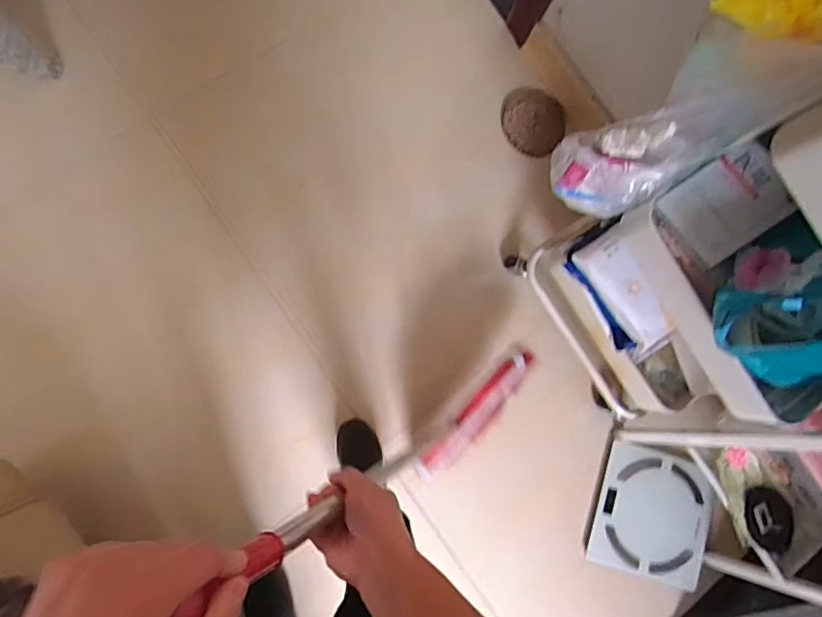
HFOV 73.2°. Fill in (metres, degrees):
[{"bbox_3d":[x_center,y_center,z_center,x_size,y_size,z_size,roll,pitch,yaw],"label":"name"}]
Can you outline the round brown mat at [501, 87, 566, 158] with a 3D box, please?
[{"bbox_3d":[0.277,-0.428,1.266,0.148,0.016,0.138,1,83,-9],"label":"round brown mat"}]

